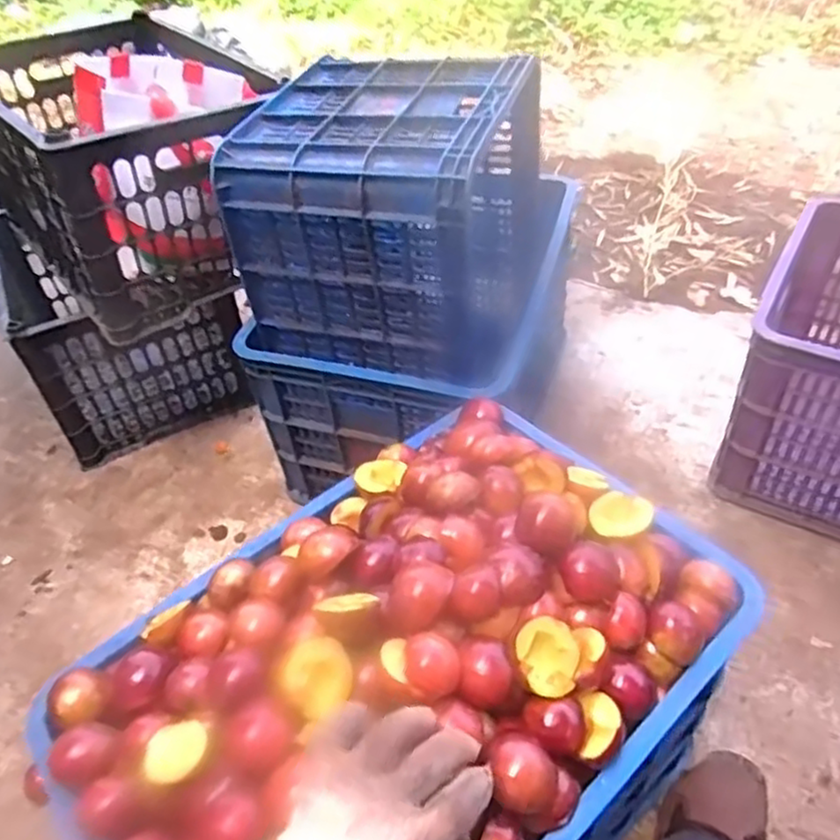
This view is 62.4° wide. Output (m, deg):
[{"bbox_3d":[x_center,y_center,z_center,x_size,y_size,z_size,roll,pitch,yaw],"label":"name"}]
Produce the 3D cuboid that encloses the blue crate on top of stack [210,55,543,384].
[{"bbox_3d":[-0.030,-0.297,0.933,0.310,0.265,0.374,8,46,16],"label":"blue crate on top of stack"}]

